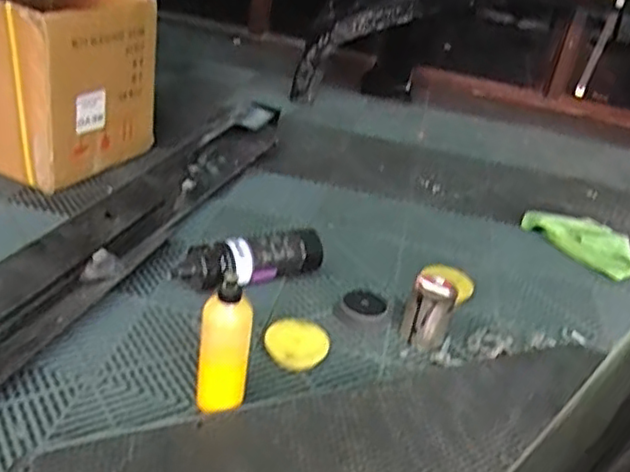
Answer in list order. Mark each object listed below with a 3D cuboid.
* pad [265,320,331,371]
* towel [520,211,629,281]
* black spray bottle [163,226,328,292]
[{"bbox_3d":[-0.028,0.168,1.035,0.101,0.039,0.098,5,30,-4],"label":"pad"},{"bbox_3d":[0.600,0.011,1.464,0.174,0.030,0.287,-8,33,-26],"label":"towel"},{"bbox_3d":[-0.113,0.045,1.172,0.271,0.085,0.068,-10,34,-28],"label":"black spray bottle"}]

